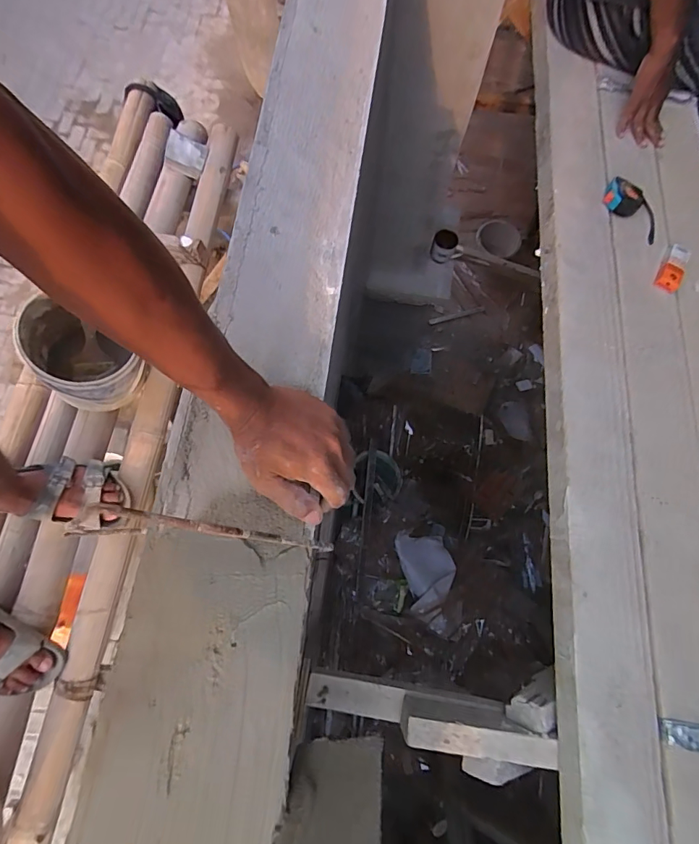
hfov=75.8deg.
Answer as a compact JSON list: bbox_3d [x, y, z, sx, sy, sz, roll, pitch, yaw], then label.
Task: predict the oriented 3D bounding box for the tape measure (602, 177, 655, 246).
[{"bbox_3d":[0.571,-0.431,0.900,0.139,0.039,0.087,37,76,9],"label":"tape measure"}]

